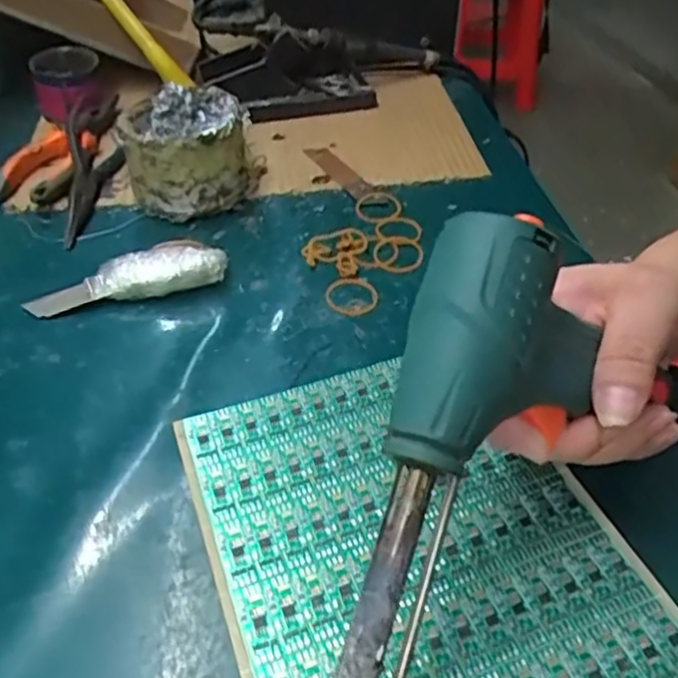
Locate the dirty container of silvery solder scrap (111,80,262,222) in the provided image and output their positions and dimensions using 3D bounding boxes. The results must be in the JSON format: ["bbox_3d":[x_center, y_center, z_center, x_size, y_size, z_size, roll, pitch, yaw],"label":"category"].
[{"bbox_3d":[-0.105,-0.141,0.475,0.092,0.060,0.082,-12,43,-10],"label":"dirty container of silvery solder scrap"}]

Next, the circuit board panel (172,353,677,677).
[{"bbox_3d":[0.028,0.080,0.295,0.162,0.006,0.192,-15,43,-15],"label":"circuit board panel"}]

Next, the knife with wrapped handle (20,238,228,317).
[{"bbox_3d":[-0.126,-0.036,0.407,0.116,0.021,0.027,-14,44,-12],"label":"knife with wrapped handle"}]

